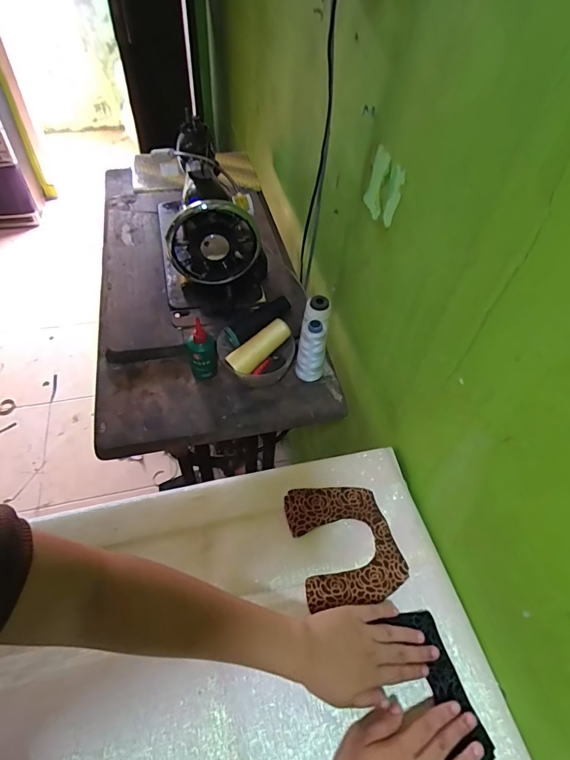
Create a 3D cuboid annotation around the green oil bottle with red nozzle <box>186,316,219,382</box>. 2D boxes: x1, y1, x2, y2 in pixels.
[{"bbox_3d":[-0.132,-0.042,0.672,0.046,0.104,0.039,-10,53,-12],"label":"green oil bottle with red nozzle"}]

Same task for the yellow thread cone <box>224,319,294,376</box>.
[{"bbox_3d":[-0.040,-0.053,0.668,0.111,0.036,0.035,-39,63,-13],"label":"yellow thread cone"}]

